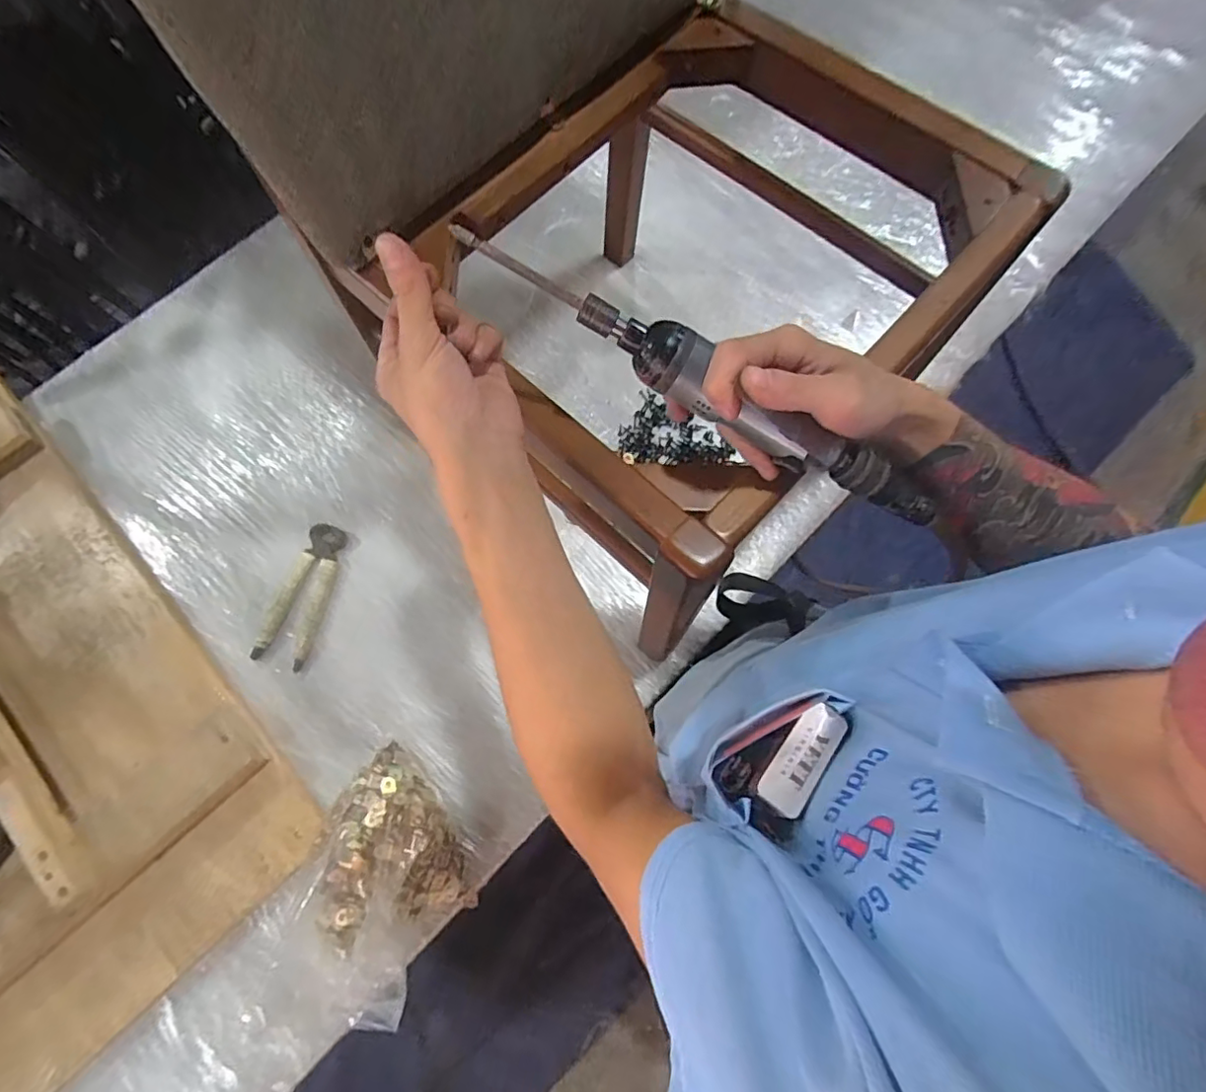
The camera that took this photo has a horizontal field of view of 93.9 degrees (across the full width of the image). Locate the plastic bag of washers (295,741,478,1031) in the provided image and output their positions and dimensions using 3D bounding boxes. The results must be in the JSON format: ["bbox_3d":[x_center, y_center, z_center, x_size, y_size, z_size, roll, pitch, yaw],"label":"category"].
[{"bbox_3d":[-0.265,0.402,0.655,0.198,0.078,0.257,34,78,9],"label":"plastic bag of washers"}]

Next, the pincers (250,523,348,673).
[{"bbox_3d":[-0.407,0.065,0.773,0.067,0.019,0.194,16,76,5],"label":"pincers"}]

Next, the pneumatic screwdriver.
[{"bbox_3d":[0.072,-0.097,0.334,0.332,0.038,0.036,27,76,-11],"label":"pneumatic screwdriver"}]

